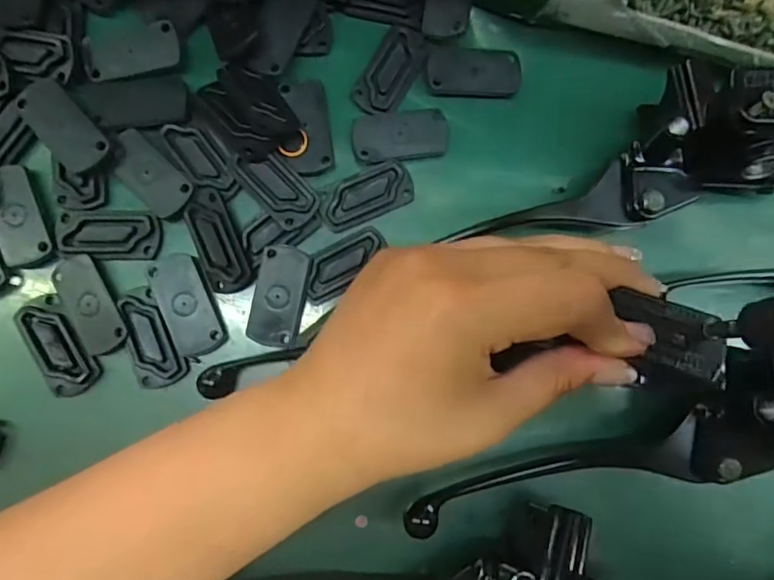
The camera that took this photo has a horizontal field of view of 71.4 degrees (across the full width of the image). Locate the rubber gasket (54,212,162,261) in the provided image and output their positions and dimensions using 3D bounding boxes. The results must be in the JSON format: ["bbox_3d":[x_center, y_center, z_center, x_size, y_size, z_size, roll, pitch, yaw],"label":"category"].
[{"bbox_3d":[-0.134,-0.026,0.260,0.048,0.006,0.023,1,87,-3],"label":"rubber gasket"}]

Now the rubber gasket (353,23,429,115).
[{"bbox_3d":[0.002,-0.111,0.274,0.023,0.006,0.047,31,86,-1],"label":"rubber gasket"}]

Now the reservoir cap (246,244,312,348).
[{"bbox_3d":[-0.052,0.003,0.259,0.024,0.006,0.048,11,86,-3],"label":"reservoir cap"}]

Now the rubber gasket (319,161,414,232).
[{"bbox_3d":[-0.011,-0.047,0.270,0.048,0.005,0.022,-24,89,-4],"label":"rubber gasket"}]

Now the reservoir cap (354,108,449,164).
[{"bbox_3d":[0.007,-0.078,0.270,0.047,0.004,0.024,-9,87,-4],"label":"reservoir cap"}]

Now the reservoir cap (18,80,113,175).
[{"bbox_3d":[-0.152,-0.077,0.254,0.045,0.011,0.023,45,85,0],"label":"reservoir cap"}]

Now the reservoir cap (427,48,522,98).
[{"bbox_3d":[0.045,-0.112,0.276,0.047,0.006,0.024,2,87,-3],"label":"reservoir cap"}]

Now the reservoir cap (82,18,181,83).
[{"bbox_3d":[-0.125,-0.117,0.263,0.045,0.006,0.022,-12,88,-4],"label":"reservoir cap"}]

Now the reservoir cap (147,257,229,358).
[{"bbox_3d":[-0.095,0.008,0.256,0.022,0.004,0.049,-23,88,-4],"label":"reservoir cap"}]

